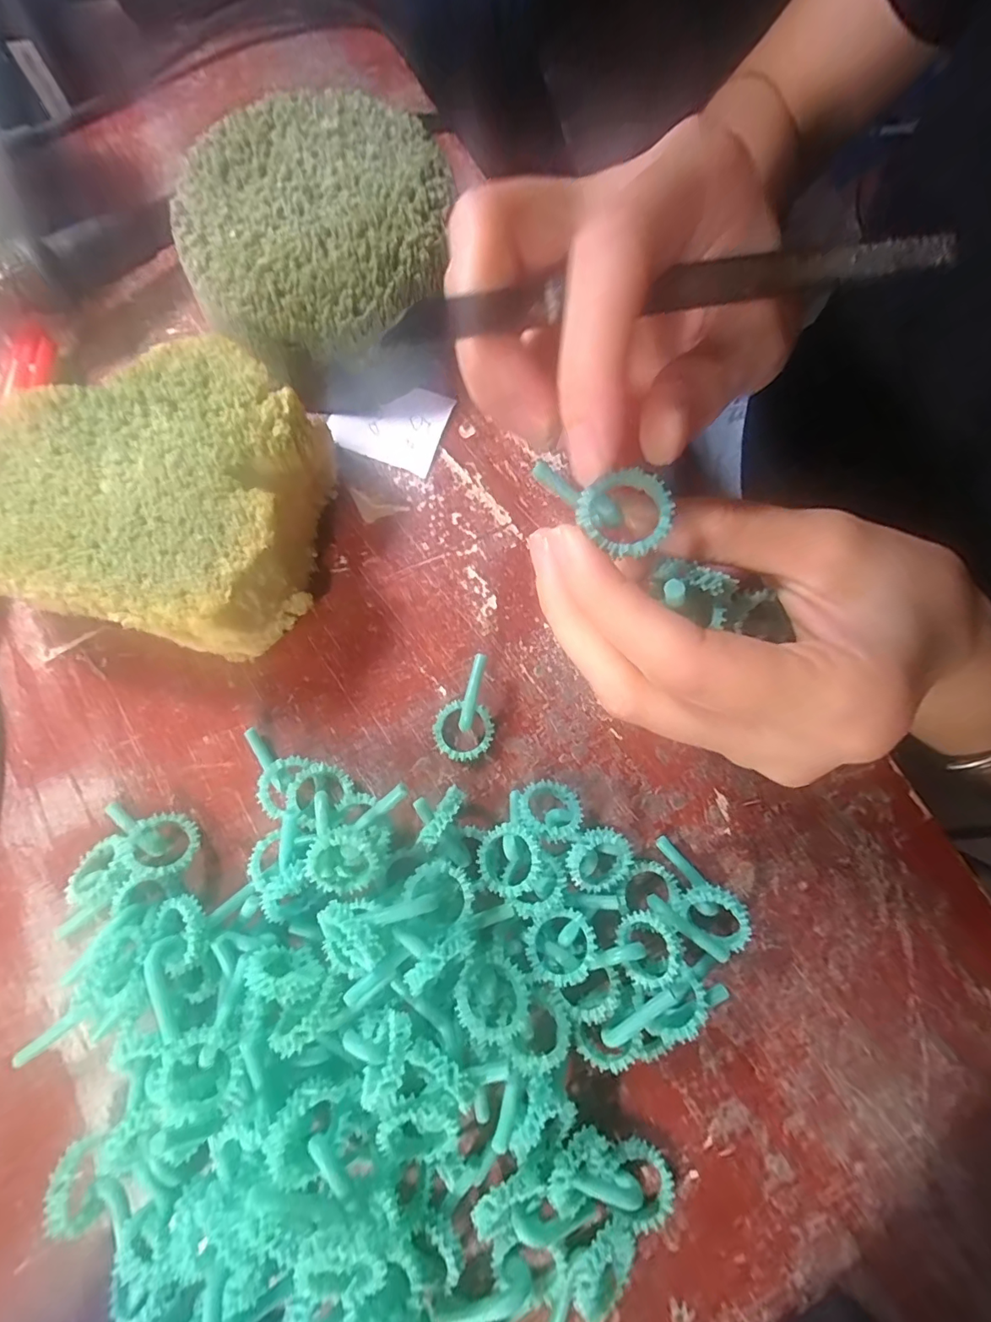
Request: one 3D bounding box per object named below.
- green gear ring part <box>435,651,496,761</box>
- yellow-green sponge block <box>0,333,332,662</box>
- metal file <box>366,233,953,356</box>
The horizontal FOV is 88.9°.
[{"bbox_3d":[-0.012,0.017,0.178,0.020,0.013,0.035,-6,78,-2],"label":"green gear ring part"},{"bbox_3d":[-0.115,-0.055,0.177,0.105,0.043,0.100,15,78,3],"label":"yellow-green sponge block"},{"bbox_3d":[0.051,-0.090,0.121,0.161,0.005,0.009,-19,78,-13],"label":"metal file"}]

